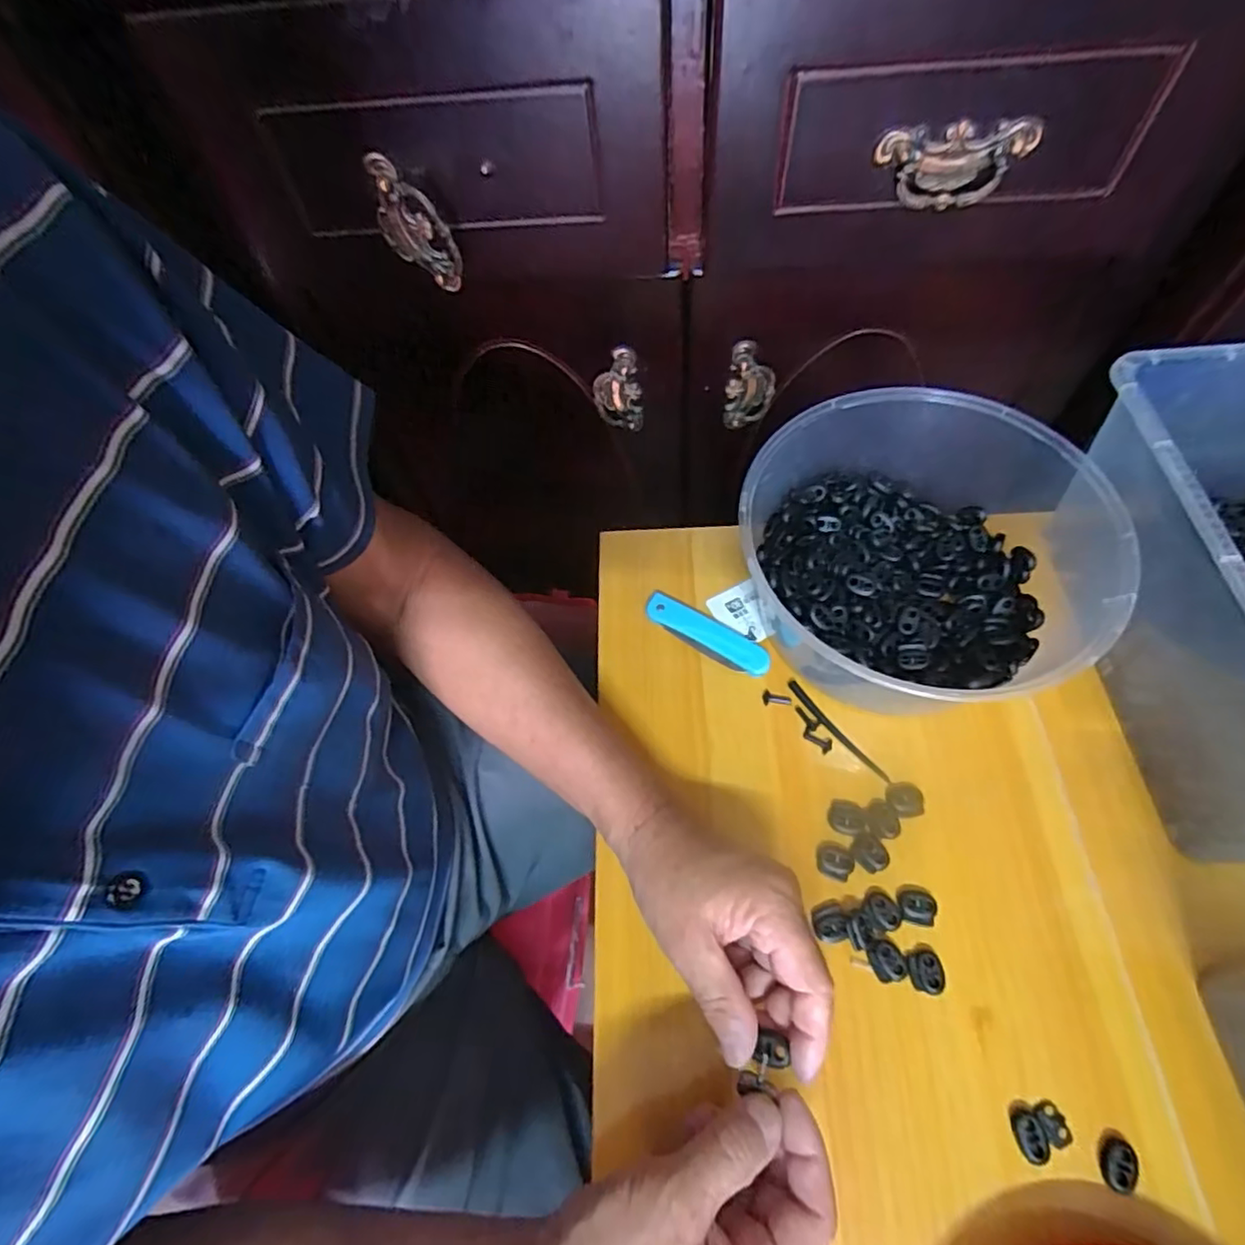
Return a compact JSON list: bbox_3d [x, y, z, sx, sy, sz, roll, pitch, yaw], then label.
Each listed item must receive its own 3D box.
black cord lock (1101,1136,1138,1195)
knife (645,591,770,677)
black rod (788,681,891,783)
[{"bbox_3d":[0.246,0.269,0.307,0.015,0.004,0.022,28,68,17],"label":"black cord lock"},{"bbox_3d":[0.061,0.009,0.456,0.098,0.007,0.027,30,68,18],"label":"knife"},{"bbox_3d":[0.145,0.074,0.423,0.007,0.004,0.088,-36,66,-14],"label":"black rod"}]

